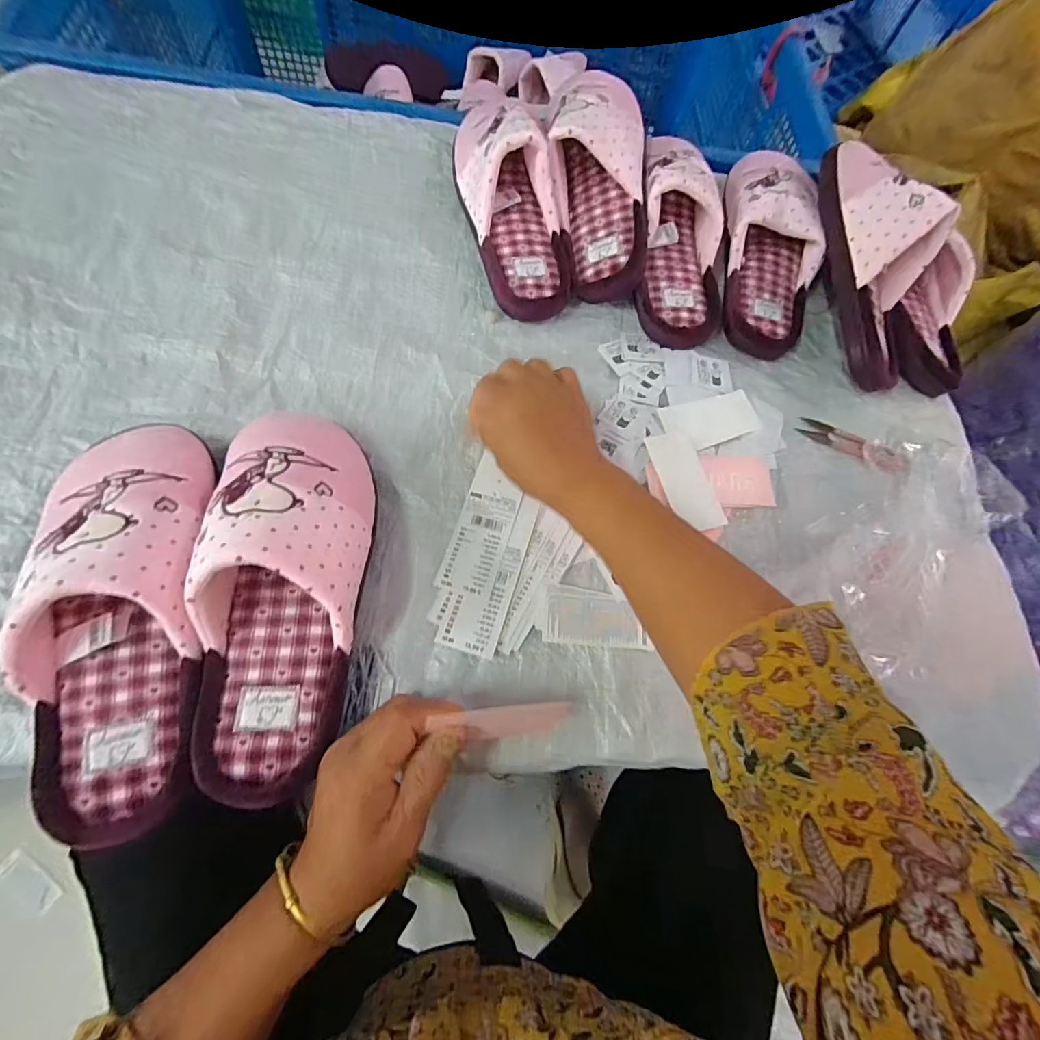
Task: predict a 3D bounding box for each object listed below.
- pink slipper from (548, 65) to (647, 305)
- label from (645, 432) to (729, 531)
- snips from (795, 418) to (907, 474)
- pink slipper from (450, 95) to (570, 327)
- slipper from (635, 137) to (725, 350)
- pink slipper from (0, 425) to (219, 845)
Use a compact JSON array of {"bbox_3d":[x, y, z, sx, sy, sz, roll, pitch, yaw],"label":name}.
[{"bbox_3d":[0.078,-0.340,0.487,0.101,0.101,0.218,0,66,-3],"label":"pink slipper"},{"bbox_3d":[0.147,-0.037,0.428,0.043,0.004,0.096,-10,71,-12],"label":"label"},{"bbox_3d":[0.322,-0.074,0.469,0.096,0.007,0.030,32,68,24],"label":"snips"},{"bbox_3d":[-0.006,-0.322,0.474,0.088,0.075,0.247,-14,85,-9],"label":"pink slipper"},{"bbox_3d":[0.164,-0.295,0.490,0.081,0.062,0.236,2,85,-2],"label":"slipper"},{"bbox_3d":[-0.248,0.047,0.290,0.099,0.067,0.262,-5,69,-11],"label":"pink slipper"}]

